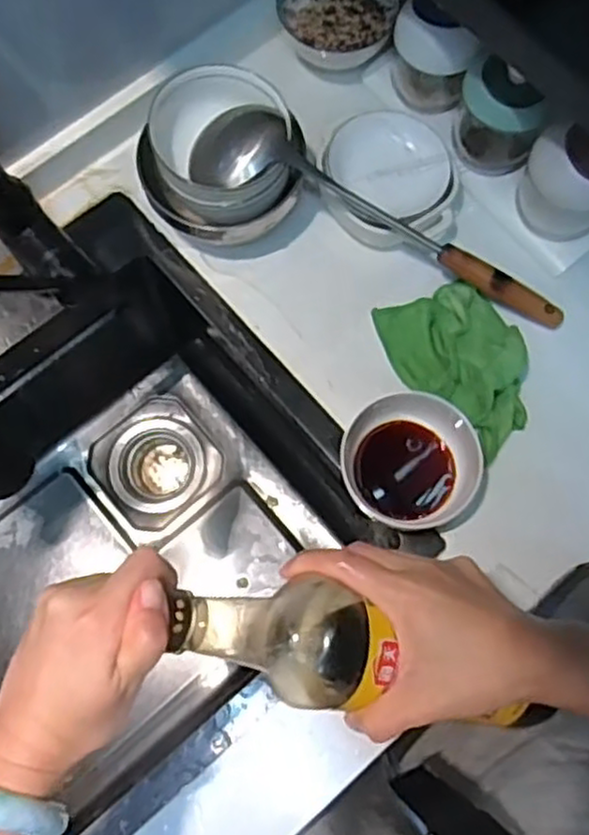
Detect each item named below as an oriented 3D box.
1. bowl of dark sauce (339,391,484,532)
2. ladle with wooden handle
[{"bbox_3d":[0.096,0.038,0.603,0.110,0.045,0.105,0,74,1],"label":"bowl of dark sauce"},{"bbox_3d":[0.078,-0.165,0.639,0.361,0.051,0.073,26,75,-6],"label":"ladle with wooden handle"}]

